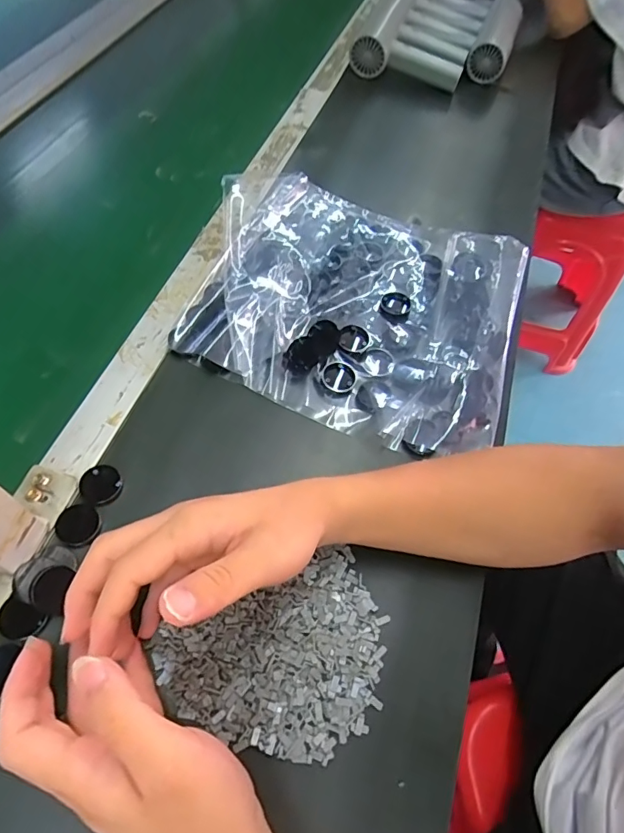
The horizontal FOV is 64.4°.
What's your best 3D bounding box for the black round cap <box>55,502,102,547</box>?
[{"bbox_3d":[-0.171,0.079,0.362,0.028,0.006,0.030,2,58,-4],"label":"black round cap"}]

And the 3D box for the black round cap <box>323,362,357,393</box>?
[{"bbox_3d":[0.024,-0.033,0.446,0.030,0.013,0.029,2,58,-4],"label":"black round cap"}]

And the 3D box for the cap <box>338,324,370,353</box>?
[{"bbox_3d":[0.039,-0.072,0.459,0.027,0.010,0.028,2,58,-4],"label":"cap"}]

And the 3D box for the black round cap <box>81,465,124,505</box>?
[{"bbox_3d":[-0.161,0.051,0.377,0.030,0.005,0.028,2,58,-4],"label":"black round cap"}]

